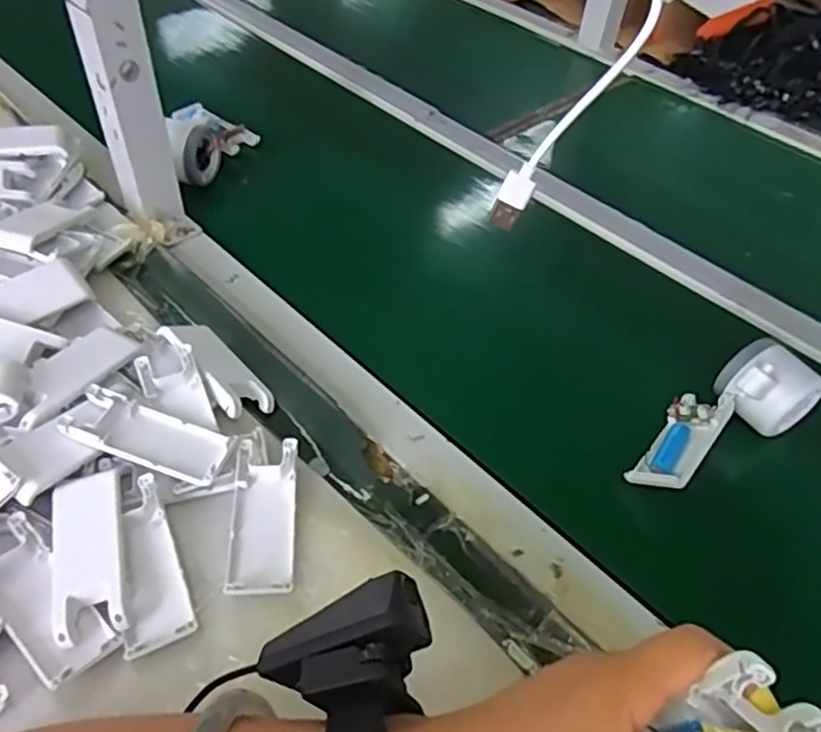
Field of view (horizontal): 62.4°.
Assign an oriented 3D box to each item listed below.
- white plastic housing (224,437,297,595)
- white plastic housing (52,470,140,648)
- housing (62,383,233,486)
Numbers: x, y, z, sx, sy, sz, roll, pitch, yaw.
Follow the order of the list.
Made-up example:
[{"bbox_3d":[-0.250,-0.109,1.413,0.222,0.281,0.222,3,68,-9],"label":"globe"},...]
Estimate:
[{"bbox_3d":[-0.091,0.093,0.420,0.038,0.016,0.102,-1,47,-6],"label":"white plastic housing"},{"bbox_3d":[-0.185,0.106,0.396,0.045,0.020,0.103,-10,48,-14],"label":"white plastic housing"},{"bbox_3d":[-0.168,0.045,0.439,0.101,0.020,0.044,15,47,9],"label":"housing"}]

